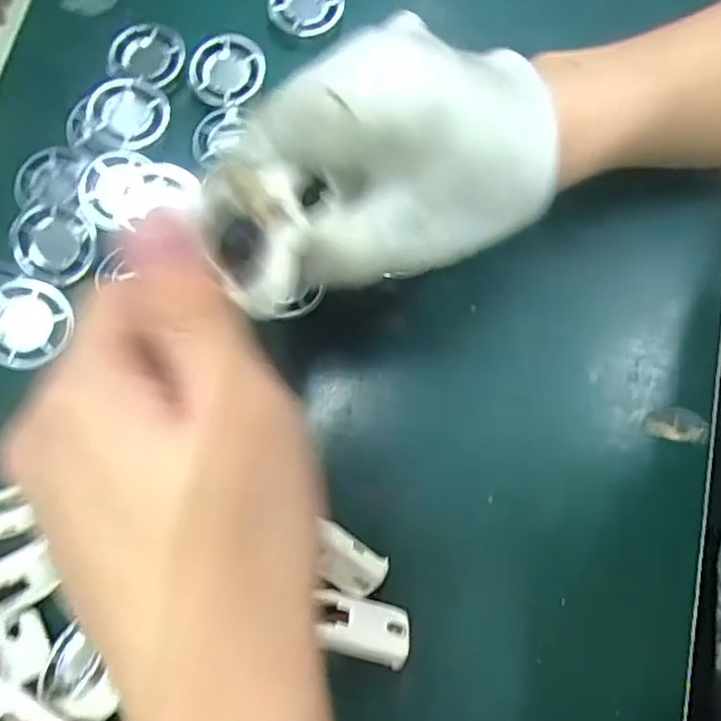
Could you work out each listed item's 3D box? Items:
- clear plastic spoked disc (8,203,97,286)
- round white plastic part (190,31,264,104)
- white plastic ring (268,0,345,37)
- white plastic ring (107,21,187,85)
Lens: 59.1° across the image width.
[{"bbox_3d":[-0.149,-0.057,0.306,0.036,0.012,0.041,-43,80,-9],"label":"clear plastic spoked disc"},{"bbox_3d":[-0.069,-0.151,0.331,0.039,0.010,0.034,-17,78,-4],"label":"round white plastic part"},{"bbox_3d":[-0.030,-0.192,0.345,0.040,0.011,0.037,0,77,0],"label":"white plastic ring"},{"bbox_3d":[-0.113,-0.162,0.333,0.036,0.008,0.034,0,77,0],"label":"white plastic ring"}]

